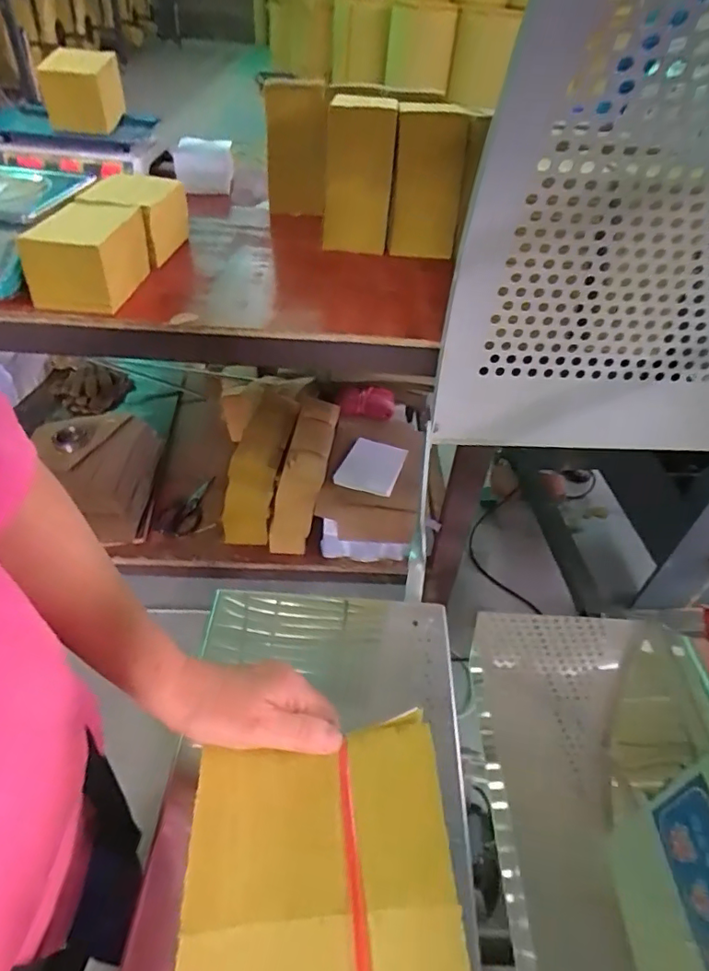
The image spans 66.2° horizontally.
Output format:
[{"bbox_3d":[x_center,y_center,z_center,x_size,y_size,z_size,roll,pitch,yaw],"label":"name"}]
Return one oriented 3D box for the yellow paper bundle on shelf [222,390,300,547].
[{"bbox_3d":[-0.192,-0.044,1.192,0.108,0.212,0.311,11,44,5],"label":"yellow paper bundle on shelf"}]

